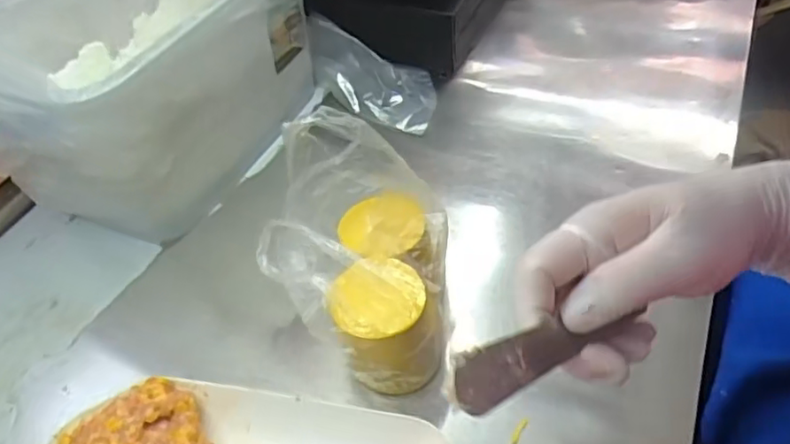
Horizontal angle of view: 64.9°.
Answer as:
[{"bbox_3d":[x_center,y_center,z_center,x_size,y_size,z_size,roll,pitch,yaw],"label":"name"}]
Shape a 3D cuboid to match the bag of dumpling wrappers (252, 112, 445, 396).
[{"bbox_3d":[-0.034,0.018,0.501,0.144,0.182,0.169,4,48,11],"label":"bag of dumpling wrappers"}]

